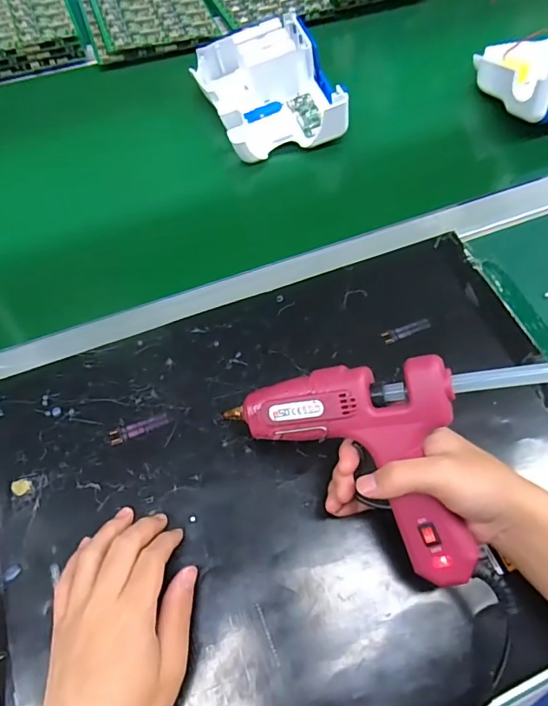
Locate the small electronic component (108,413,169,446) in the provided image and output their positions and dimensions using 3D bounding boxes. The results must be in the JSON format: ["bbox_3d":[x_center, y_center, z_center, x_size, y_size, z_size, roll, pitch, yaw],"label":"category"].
[{"bbox_3d":[-0.112,0.061,0.399,0.050,0.004,0.013,-21,65,-11],"label":"small electronic component"}]

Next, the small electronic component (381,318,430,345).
[{"bbox_3d":[0.124,-0.022,0.451,0.048,0.005,0.012,-22,65,-12],"label":"small electronic component"}]

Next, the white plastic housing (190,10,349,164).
[{"bbox_3d":[-0.005,-0.318,0.562,0.143,0.056,0.187,-19,65,-11],"label":"white plastic housing"}]

